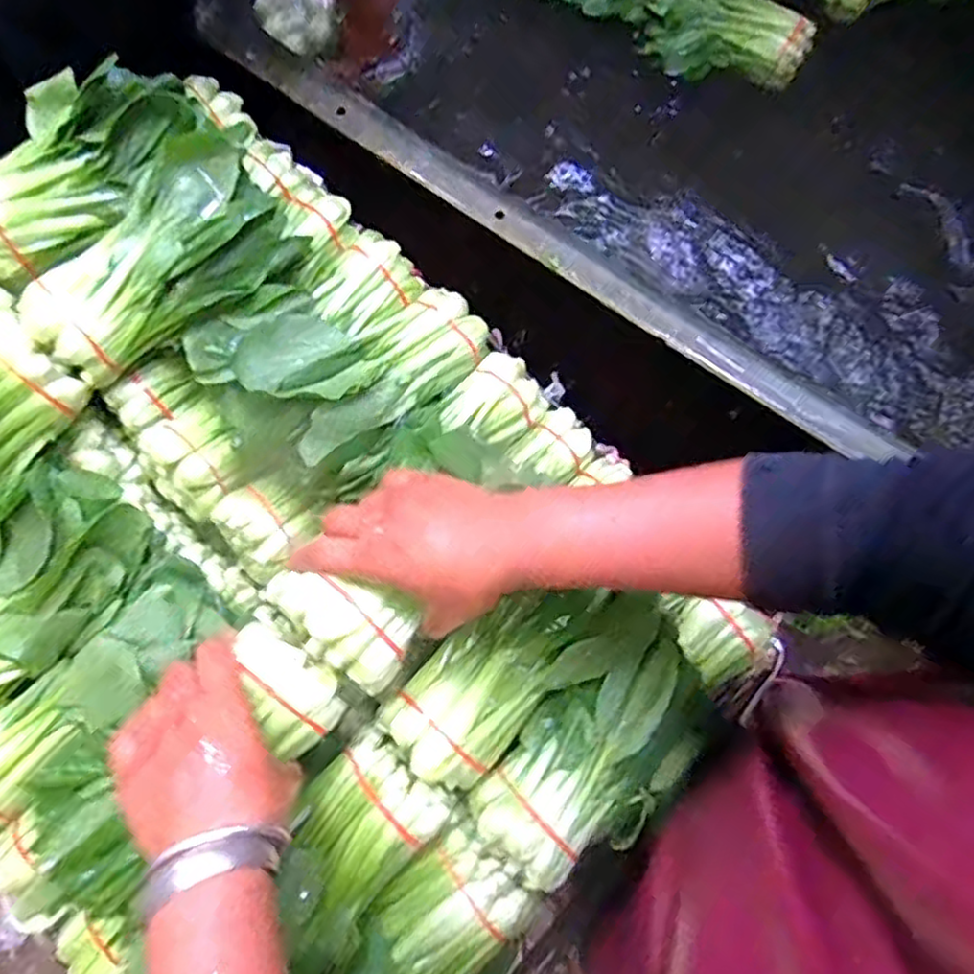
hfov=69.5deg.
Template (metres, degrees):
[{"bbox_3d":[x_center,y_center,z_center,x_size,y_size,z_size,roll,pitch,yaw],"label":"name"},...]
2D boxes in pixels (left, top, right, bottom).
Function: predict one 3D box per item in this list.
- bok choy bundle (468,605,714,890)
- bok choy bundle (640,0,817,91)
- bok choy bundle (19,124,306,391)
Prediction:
[{"bbox_3d":[0.078,0.189,0.485,0.185,0.072,0.102,-41,78,-14],"label":"bok choy bundle"},{"bbox_3d":[0.286,-0.545,0.824,0.189,0.055,0.175,17,72,3],"label":"bok choy bundle"},{"bbox_3d":[-0.260,-0.179,0.560,0.098,0.076,0.209,39,74,10],"label":"bok choy bundle"}]

